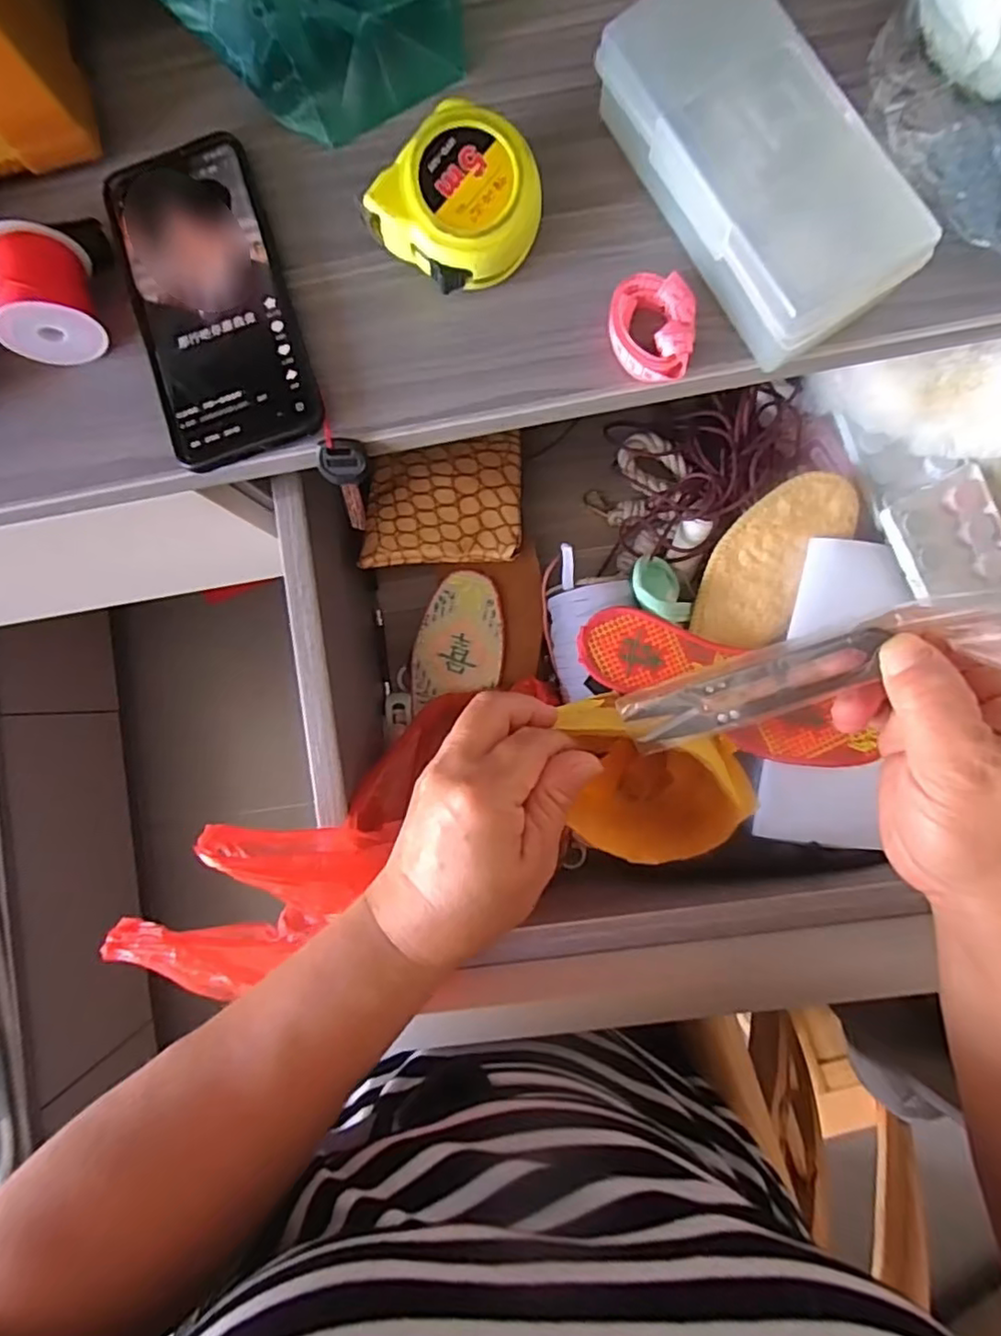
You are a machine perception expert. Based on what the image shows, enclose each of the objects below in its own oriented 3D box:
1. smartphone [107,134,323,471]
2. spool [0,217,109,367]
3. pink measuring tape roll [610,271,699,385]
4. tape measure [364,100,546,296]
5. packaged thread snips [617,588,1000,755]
[{"bbox_3d":[-0.152,-0.192,0.324,0.077,0.013,0.167,-18,87,4],"label":"smartphone"},{"bbox_3d":[-0.235,-0.191,0.315,0.047,0.040,0.055,-18,87,4],"label":"spool"},{"bbox_3d":[0.073,-0.167,0.298,0.041,0.017,0.048,9,89,5],"label":"pink measuring tape roll"},{"bbox_3d":[-0.018,-0.218,0.299,0.063,0.047,0.067,35,91,5],"label":"tape measure"},{"bbox_3d":[0.116,0.003,0.238,0.141,0.013,0.027,-21,86,29],"label":"packaged thread snips"}]

